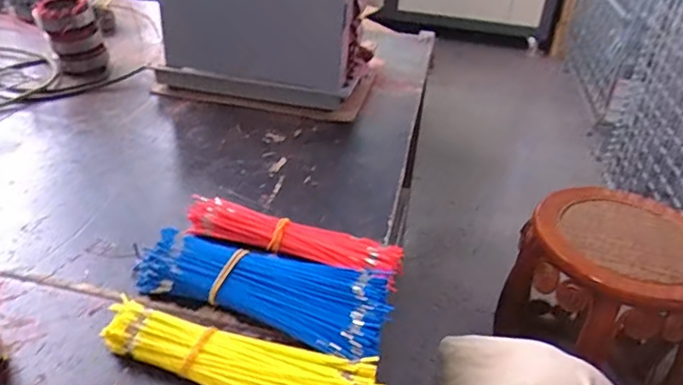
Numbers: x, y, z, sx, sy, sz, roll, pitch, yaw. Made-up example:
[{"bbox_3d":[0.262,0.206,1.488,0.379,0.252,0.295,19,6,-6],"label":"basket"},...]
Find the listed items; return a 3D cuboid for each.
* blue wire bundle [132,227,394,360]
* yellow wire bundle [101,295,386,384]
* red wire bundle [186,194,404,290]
[{"bbox_3d":[-0.075,0.088,0.543,0.250,0.038,0.095,14,34,14],"label":"blue wire bundle"},{"bbox_3d":[-0.084,0.142,0.474,0.237,0.028,0.069,15,34,16],"label":"yellow wire bundle"},{"bbox_3d":[-0.055,0.050,0.615,0.243,0.027,0.053,13,34,12],"label":"red wire bundle"}]

